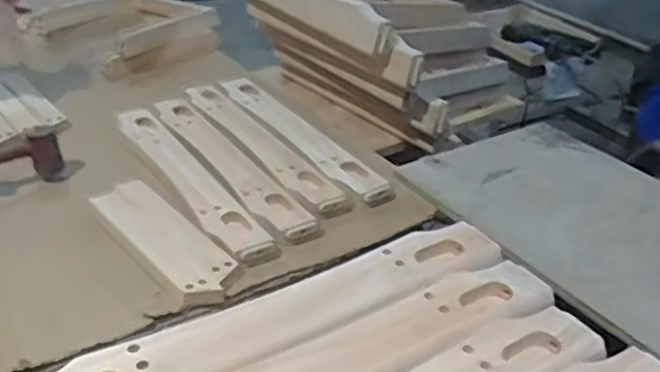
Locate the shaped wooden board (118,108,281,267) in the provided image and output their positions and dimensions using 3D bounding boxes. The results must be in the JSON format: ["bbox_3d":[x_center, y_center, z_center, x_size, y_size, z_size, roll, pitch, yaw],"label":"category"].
[{"bbox_3d":[-0.226,-0.022,1.054,0.064,0.017,0.495,-17,35,-27],"label":"shaped wooden board"}]

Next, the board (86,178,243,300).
[{"bbox_3d":[-0.224,0.068,0.919,0.084,0.020,0.287,-23,38,-34],"label":"board"}]

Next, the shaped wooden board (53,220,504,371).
[{"bbox_3d":[-0.043,0.116,0.619,0.467,0.014,0.088,-16,35,-26],"label":"shaped wooden board"}]

